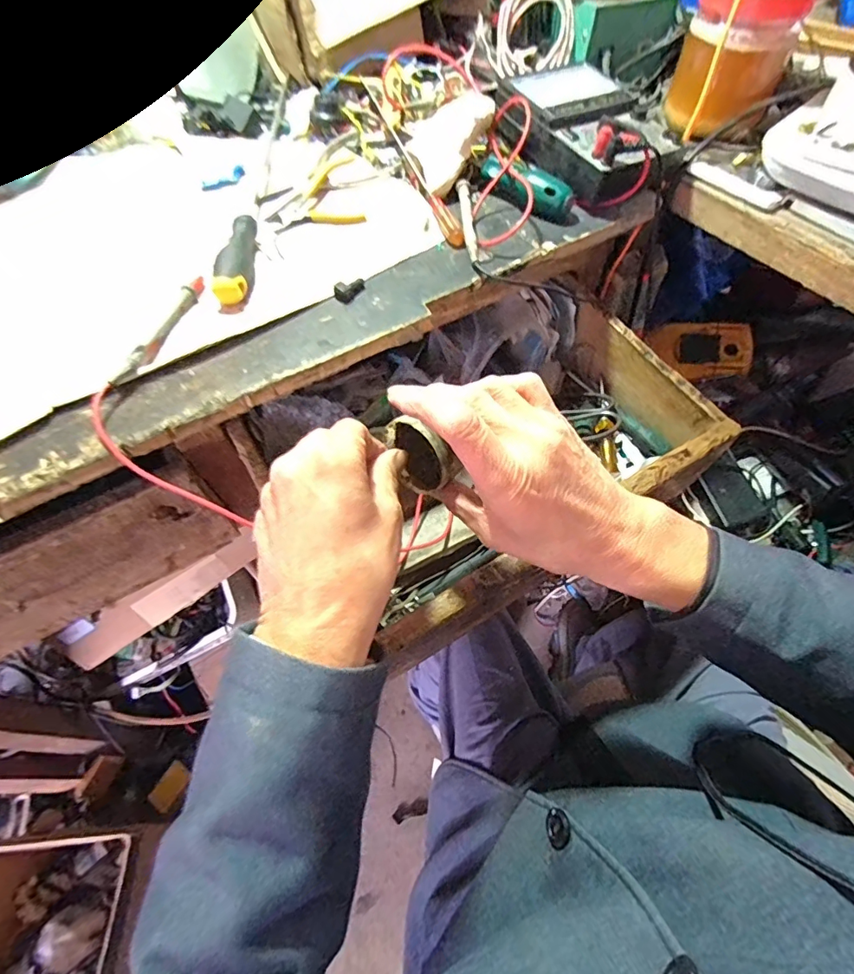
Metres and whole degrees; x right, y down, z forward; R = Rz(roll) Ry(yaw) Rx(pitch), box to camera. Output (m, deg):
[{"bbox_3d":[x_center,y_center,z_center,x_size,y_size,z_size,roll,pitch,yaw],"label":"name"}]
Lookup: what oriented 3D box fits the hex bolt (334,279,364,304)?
[{"bbox_3d":[-0.064,-0.165,0.401,0.014,0.010,0.026,33,64,18],"label":"hex bolt"}]

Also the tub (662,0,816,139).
[{"bbox_3d":[0.284,-0.399,0.451,0.095,0.100,0.082,23,62,14],"label":"tub"}]

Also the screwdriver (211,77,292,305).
[{"bbox_3d":[-0.158,-0.303,0.468,0.023,0.026,0.349,0,59,0],"label":"screwdriver"}]

